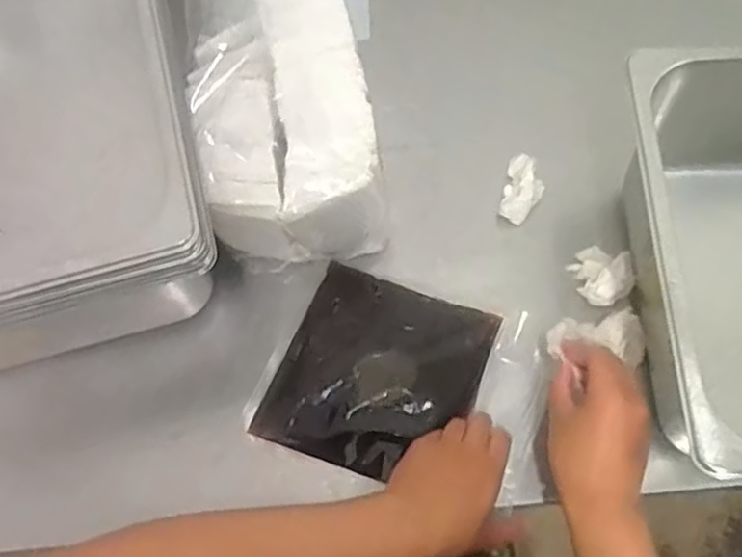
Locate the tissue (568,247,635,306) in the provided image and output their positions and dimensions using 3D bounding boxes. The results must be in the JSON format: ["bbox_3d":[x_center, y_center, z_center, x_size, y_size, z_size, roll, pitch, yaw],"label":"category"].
[{"bbox_3d":[0.206,-0.004,0.610,0.050,0.022,0.055,-11,69,-2],"label":"tissue"}]

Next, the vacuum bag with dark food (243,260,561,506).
[{"bbox_3d":[0.035,0.092,0.579,0.245,0.033,0.162,18,71,9],"label":"vacuum bag with dark food"}]

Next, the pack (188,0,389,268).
[{"bbox_3d":[-0.078,-0.150,0.612,0.139,0.132,0.274,-10,69,-2],"label":"pack"}]

